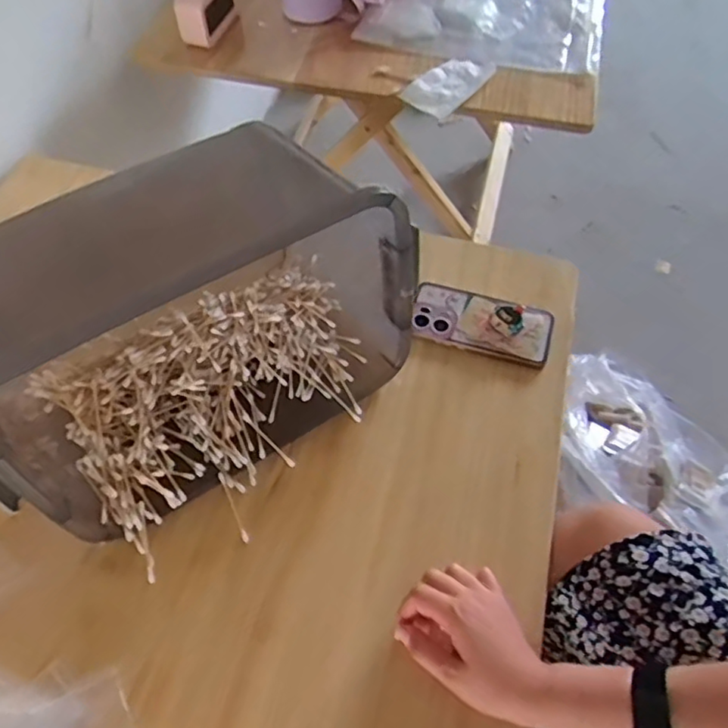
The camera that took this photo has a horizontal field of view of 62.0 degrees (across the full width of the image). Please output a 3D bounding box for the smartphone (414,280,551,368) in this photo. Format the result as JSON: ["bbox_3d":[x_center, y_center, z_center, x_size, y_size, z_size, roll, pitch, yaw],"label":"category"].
[{"bbox_3d":[0.135,-0.050,0.698,0.159,0.016,0.078,17,63,12],"label":"smartphone"}]

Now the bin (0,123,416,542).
[{"bbox_3d":[-0.147,-0.030,0.555,0.400,0.252,0.211,-36,63,-20],"label":"bin"}]

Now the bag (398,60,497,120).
[{"bbox_3d":[0.138,-0.446,0.971,0.095,0.031,0.144,32,63,19],"label":"bag"}]

